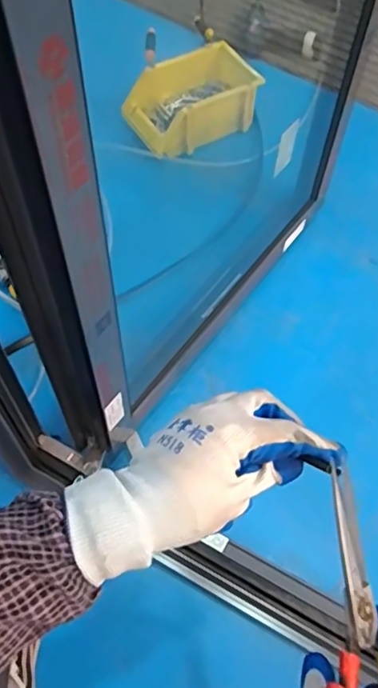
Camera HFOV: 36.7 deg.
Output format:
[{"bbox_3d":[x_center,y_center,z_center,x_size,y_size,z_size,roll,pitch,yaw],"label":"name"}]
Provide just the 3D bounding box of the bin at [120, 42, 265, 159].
[{"bbox_3d":[0.004,-0.513,1.179,0.270,0.110,0.178,-21,62,-12],"label":"bin"}]

